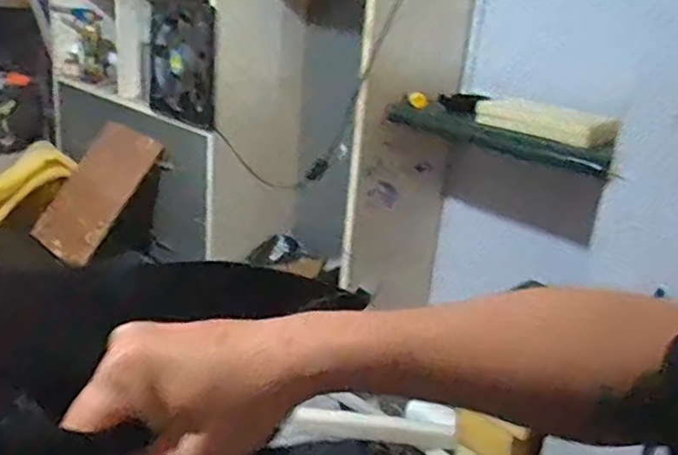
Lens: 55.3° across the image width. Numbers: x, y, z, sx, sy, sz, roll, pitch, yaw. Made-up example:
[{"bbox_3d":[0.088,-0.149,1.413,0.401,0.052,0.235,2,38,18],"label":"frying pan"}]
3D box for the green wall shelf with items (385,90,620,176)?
[{"bbox_3d":[0.296,-0.191,1.219,0.433,0.100,0.075,17,22,28],"label":"green wall shelf with items"}]

